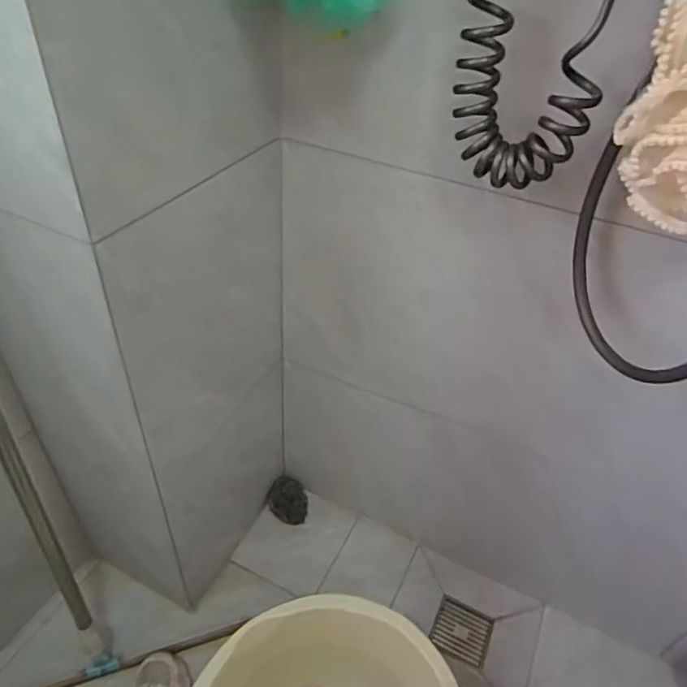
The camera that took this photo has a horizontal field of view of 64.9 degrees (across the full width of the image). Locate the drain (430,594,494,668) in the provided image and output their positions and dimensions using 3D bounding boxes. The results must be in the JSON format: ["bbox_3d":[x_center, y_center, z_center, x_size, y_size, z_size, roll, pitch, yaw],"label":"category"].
[{"bbox_3d":[0.230,0.551,1.044,0.103,0.012,0.107,17,35,20],"label":"drain"}]

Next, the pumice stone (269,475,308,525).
[{"bbox_3d":[-0.119,0.337,1.168,0.086,0.051,0.084,2,41,-4],"label":"pumice stone"}]

